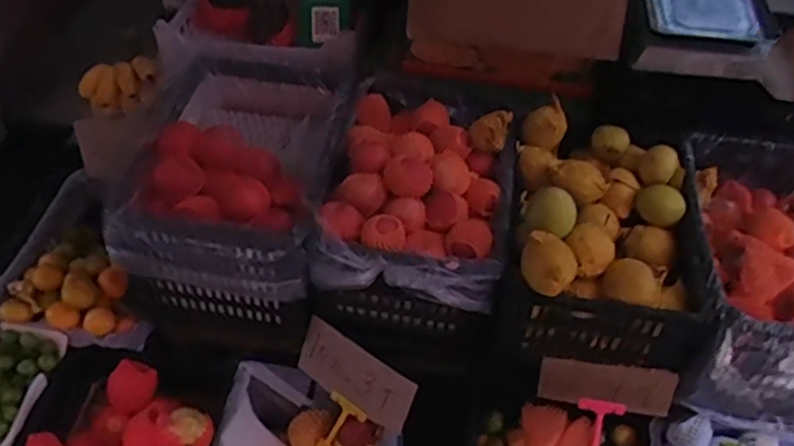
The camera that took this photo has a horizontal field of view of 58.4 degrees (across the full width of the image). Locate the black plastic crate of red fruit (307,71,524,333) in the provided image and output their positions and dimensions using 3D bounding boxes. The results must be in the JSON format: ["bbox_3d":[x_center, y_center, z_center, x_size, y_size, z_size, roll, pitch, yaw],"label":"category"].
[{"bbox_3d":[0.052,-0.076,1.447,0.363,0.232,0.574,8,45,2],"label":"black plastic crate of red fruit"}]

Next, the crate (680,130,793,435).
[{"bbox_3d":[0.727,0.098,1.389,0.323,0.275,0.484,10,45,4],"label":"crate"}]

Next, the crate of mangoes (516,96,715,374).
[{"bbox_3d":[0.382,0.007,1.372,0.359,0.226,0.470,8,45,2],"label":"crate of mangoes"}]

